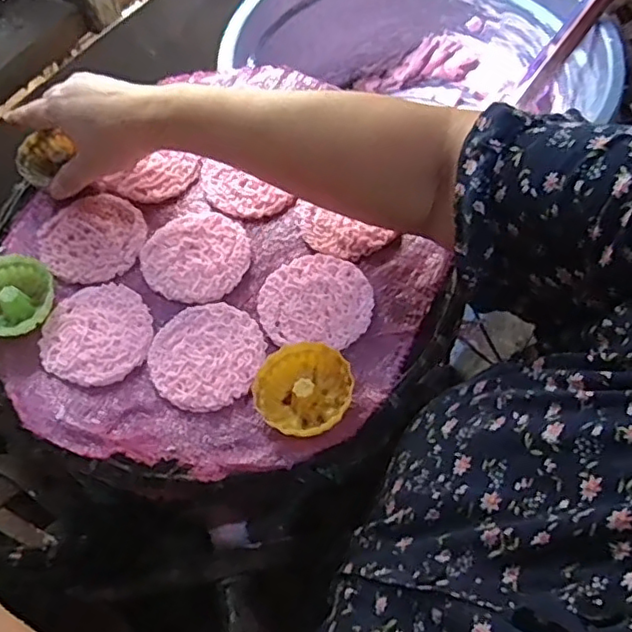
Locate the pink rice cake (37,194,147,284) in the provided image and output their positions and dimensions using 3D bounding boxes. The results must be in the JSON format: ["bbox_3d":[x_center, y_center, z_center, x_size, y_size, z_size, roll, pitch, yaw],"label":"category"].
[{"bbox_3d":[-0.171,-0.061,0.474,0.078,0.004,0.073,-2,59,4],"label":"pink rice cake"}]

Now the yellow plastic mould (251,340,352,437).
[{"bbox_3d":[-0.007,0.047,0.391,0.060,0.020,0.059,-2,59,4],"label":"yellow plastic mould"}]

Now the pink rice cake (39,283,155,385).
[{"bbox_3d":[-0.156,0.011,0.436,0.075,0.007,0.078,-2,59,4],"label":"pink rice cake"}]

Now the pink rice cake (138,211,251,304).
[{"bbox_3d":[-0.090,-0.046,0.462,0.078,0.004,0.076,-2,59,4],"label":"pink rice cake"}]

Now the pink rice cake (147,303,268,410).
[{"bbox_3d":[-0.074,0.025,0.419,0.077,0.006,0.078,-2,59,4],"label":"pink rice cake"}]

